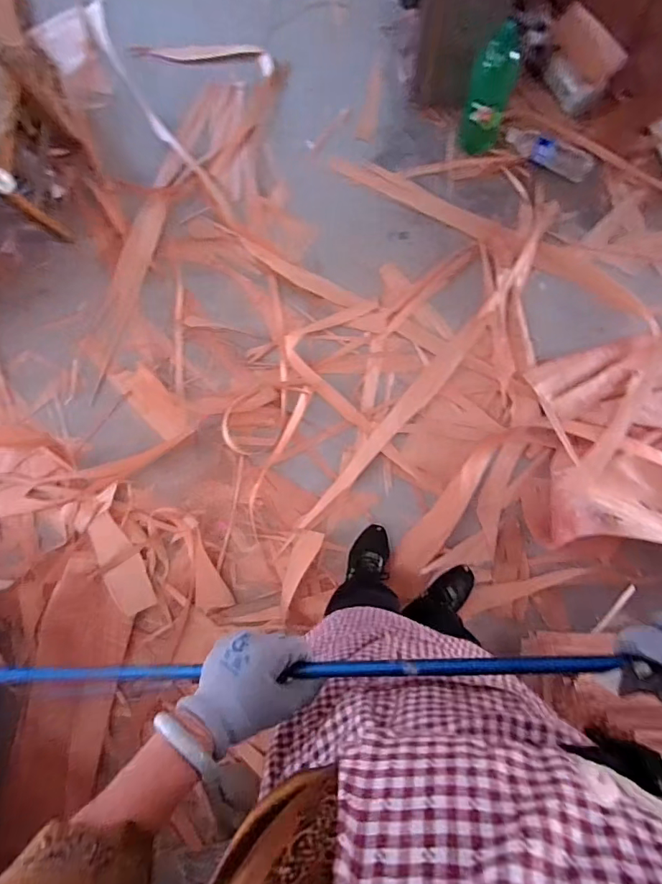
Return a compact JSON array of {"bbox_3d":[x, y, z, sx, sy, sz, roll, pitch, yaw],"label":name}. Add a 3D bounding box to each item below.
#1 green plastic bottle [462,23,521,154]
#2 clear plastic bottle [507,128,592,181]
[{"bbox_3d":[0.371,-0.809,1.047,0.103,0.306,0.100,0,87,4],"label":"green plastic bottle"},{"bbox_3d":[0.565,-0.753,1.155,0.234,0.051,0.074,36,90,5],"label":"clear plastic bottle"}]

